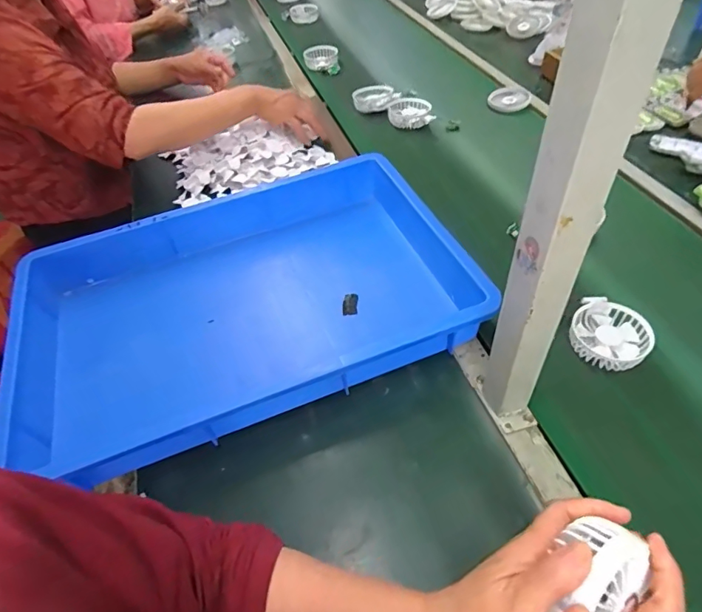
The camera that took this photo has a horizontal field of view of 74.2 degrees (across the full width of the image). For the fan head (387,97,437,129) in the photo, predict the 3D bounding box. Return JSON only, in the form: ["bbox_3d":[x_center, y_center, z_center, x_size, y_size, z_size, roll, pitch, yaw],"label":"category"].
[{"bbox_3d":[0.126,-0.405,0.988,0.091,0.040,0.081,-3,48,2],"label":"fan head"}]

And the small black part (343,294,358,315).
[{"bbox_3d":[-0.001,-0.002,0.653,0.020,0.010,0.034,1,49,5],"label":"small black part"}]

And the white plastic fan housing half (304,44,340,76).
[{"bbox_3d":[-0.078,-0.648,1.220,0.087,0.037,0.111,-7,48,-2],"label":"white plastic fan housing half"}]

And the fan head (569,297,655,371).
[{"bbox_3d":[0.323,0.035,0.583,0.087,0.028,0.091,-2,48,3],"label":"fan head"}]

